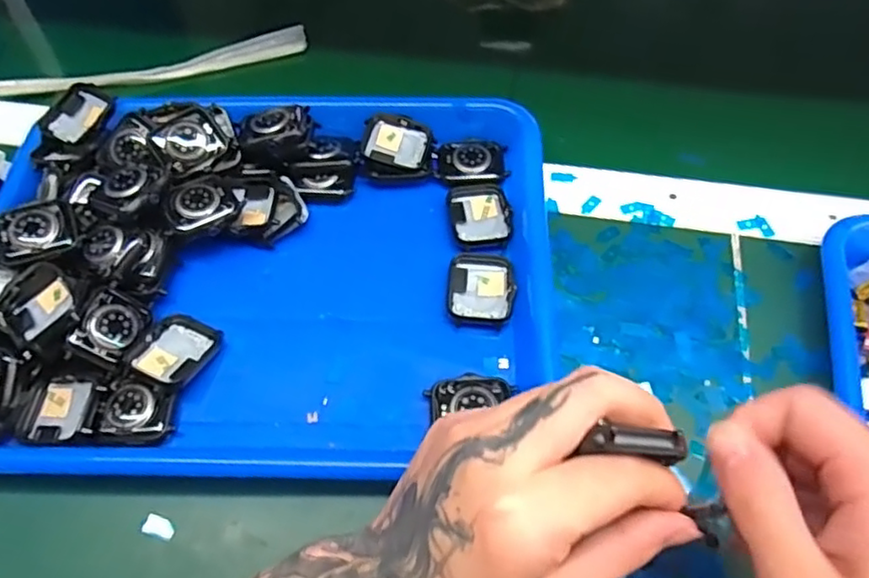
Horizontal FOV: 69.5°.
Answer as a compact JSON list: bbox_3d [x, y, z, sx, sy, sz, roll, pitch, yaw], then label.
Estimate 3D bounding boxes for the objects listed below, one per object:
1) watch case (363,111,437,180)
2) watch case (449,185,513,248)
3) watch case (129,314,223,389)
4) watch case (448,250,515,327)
[{"bbox_3d":[-0.023,-0.093,0.418,0.047,0.012,0.043,8,74,-1],"label":"watch case"},{"bbox_3d":[0.029,-0.046,0.389,0.036,0.008,0.047,-7,59,-2],"label":"watch case"},{"bbox_3d":[-0.141,0.034,0.345,0.036,0.014,0.041,19,61,12],"label":"watch case"},{"bbox_3d":[0.027,-0.001,0.362,0.037,0.006,0.046,6,59,5],"label":"watch case"}]

